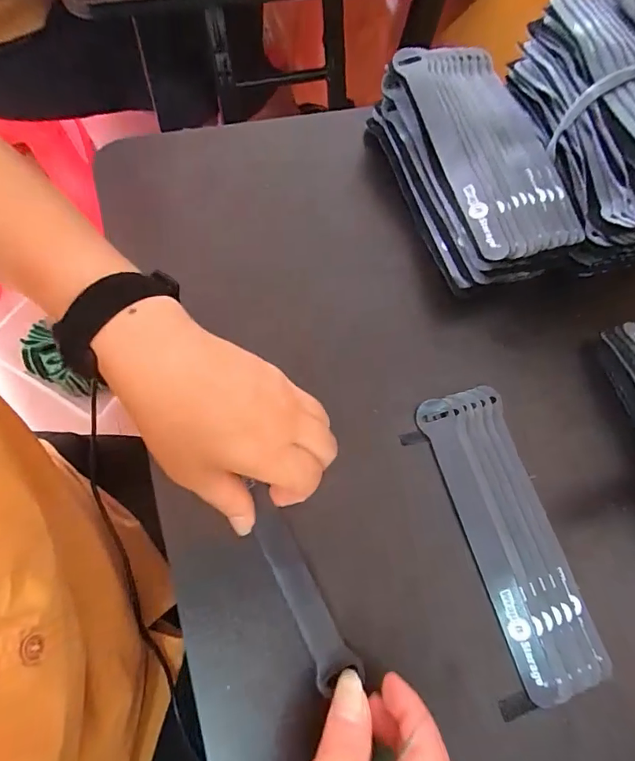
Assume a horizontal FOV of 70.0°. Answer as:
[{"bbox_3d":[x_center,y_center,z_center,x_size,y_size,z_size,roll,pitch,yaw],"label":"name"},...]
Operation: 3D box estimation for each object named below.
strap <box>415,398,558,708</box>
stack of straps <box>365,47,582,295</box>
[{"bbox_3d":[0.112,0.108,0.311,0.027,0.008,0.199,-14,72,-6],"label":"strap"},{"bbox_3d":[0.131,-0.176,0.380,0.101,0.067,0.211,-20,73,-10],"label":"stack of straps"}]

